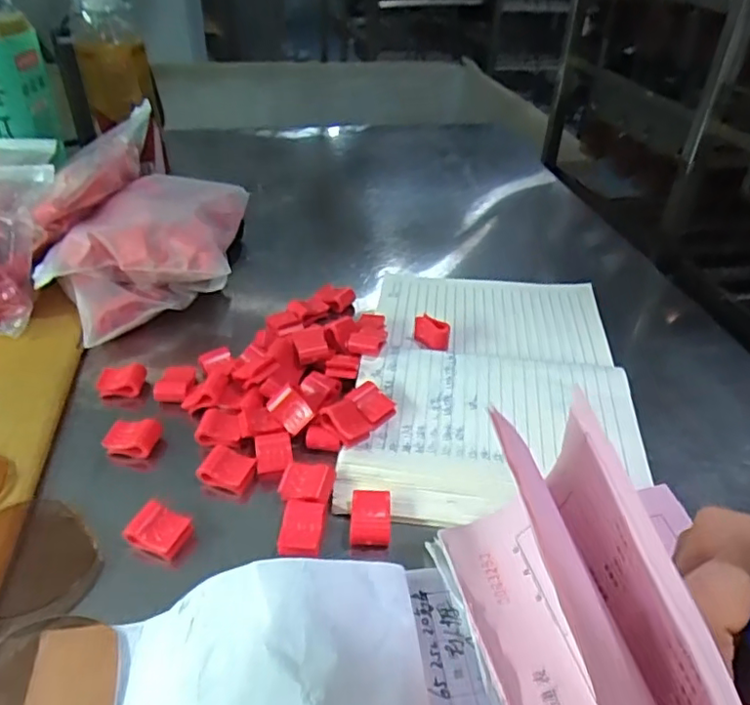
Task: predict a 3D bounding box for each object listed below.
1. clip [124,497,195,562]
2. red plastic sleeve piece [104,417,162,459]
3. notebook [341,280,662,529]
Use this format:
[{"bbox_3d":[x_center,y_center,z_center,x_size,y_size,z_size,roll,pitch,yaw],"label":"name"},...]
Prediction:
[{"bbox_3d":[-0.107,0.090,0.302,0.028,0.013,0.025,14,39,15],"label":"clip"},{"bbox_3d":[-0.140,0.050,0.350,0.030,0.014,0.021,7,38,7],"label":"red plastic sleeve piece"},{"bbox_3d":[0.077,0.011,0.403,0.169,0.017,0.245,5,38,4],"label":"notebook"}]

